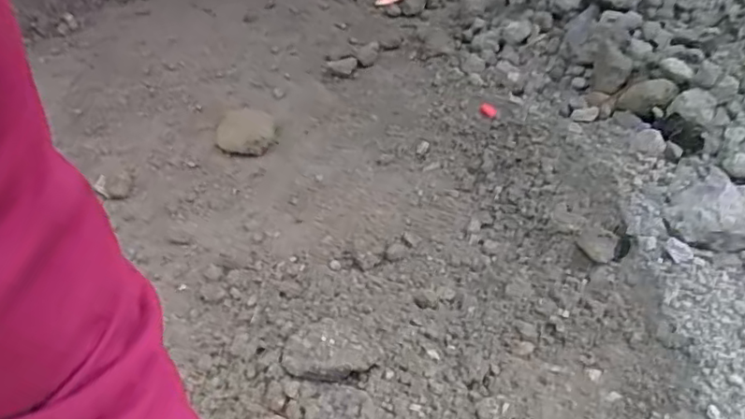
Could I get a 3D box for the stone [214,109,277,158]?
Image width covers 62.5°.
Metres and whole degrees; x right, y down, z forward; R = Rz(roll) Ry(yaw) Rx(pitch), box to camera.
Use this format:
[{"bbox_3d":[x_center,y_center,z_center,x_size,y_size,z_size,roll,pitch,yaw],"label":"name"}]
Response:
[{"bbox_3d":[-0.343,-0.210,1.662,0.164,0.037,0.210,-9,37,-6],"label":"stone"}]

